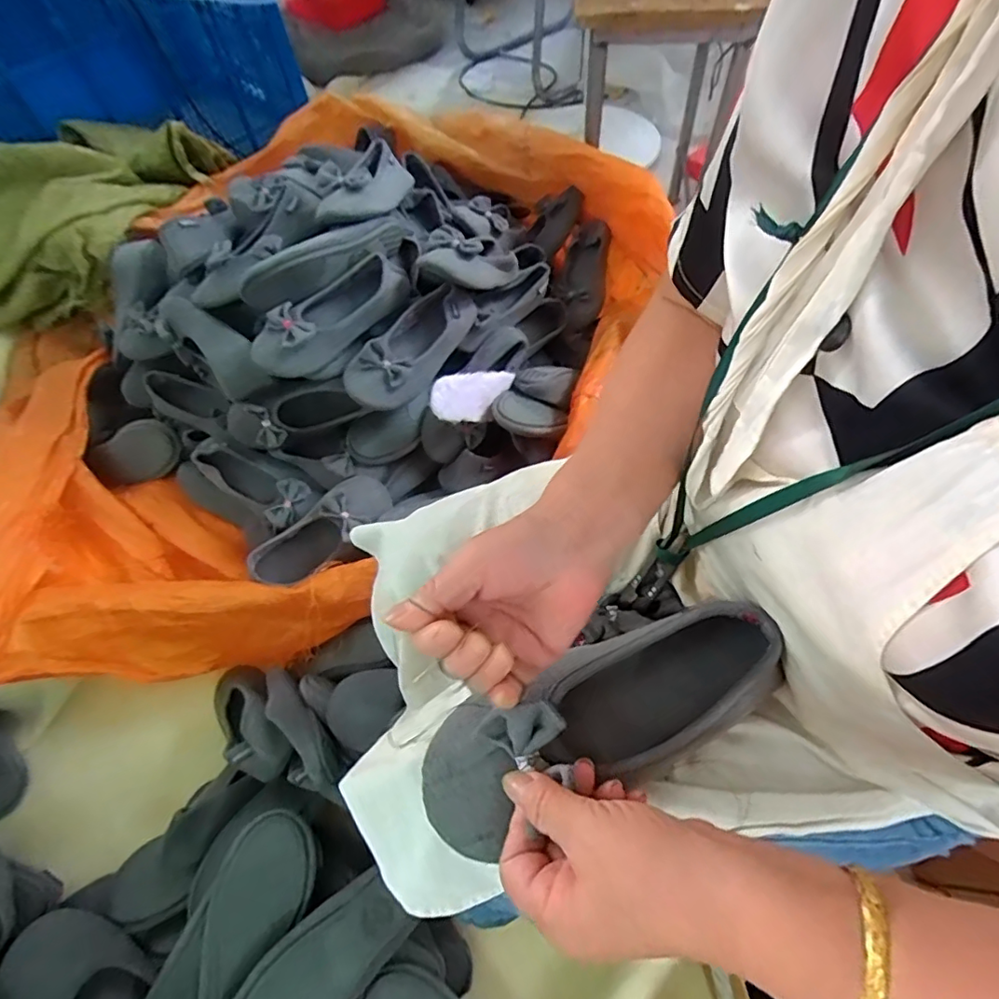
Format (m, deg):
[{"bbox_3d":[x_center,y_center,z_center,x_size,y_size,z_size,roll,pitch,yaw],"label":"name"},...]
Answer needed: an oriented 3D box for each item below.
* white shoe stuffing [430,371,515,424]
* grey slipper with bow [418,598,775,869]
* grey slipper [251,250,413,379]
[{"bbox_3d":[-0.037,-0.150,0.802,0.152,0.071,0.010,-12,31,-44],"label":"white shoe stuffing"},{"bbox_3d":[0.064,0.122,0.321,0.221,0.058,0.076,-20,61,-14],"label":"grey slipper with bow"},{"bbox_3d":[-0.227,-0.265,0.767,0.257,0.050,0.080,-39,65,-18],"label":"grey slipper"}]

